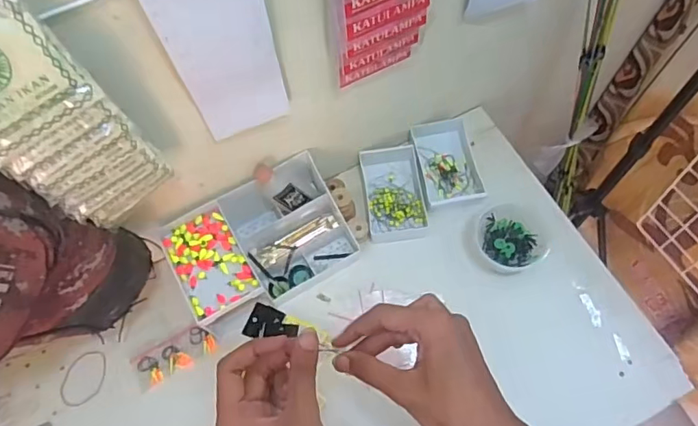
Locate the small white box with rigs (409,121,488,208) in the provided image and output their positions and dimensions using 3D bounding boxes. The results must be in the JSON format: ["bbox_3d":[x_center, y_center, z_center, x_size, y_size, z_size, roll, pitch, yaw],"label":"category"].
[{"bbox_3d":[0.147,-0.076,0.794,0.082,0.031,0.134,-9,65,-2],"label":"small white box with rigs"}]

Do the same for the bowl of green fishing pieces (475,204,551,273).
[{"bbox_3d":[0.225,0.036,0.736,0.085,0.032,0.091,-1,65,2],"label":"bowl of green fishing pieces"}]

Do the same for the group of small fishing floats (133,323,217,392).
[{"bbox_3d":[-0.232,0.189,0.706,0.112,0.014,0.048,-29,67,-10],"label":"group of small fishing floats"}]

